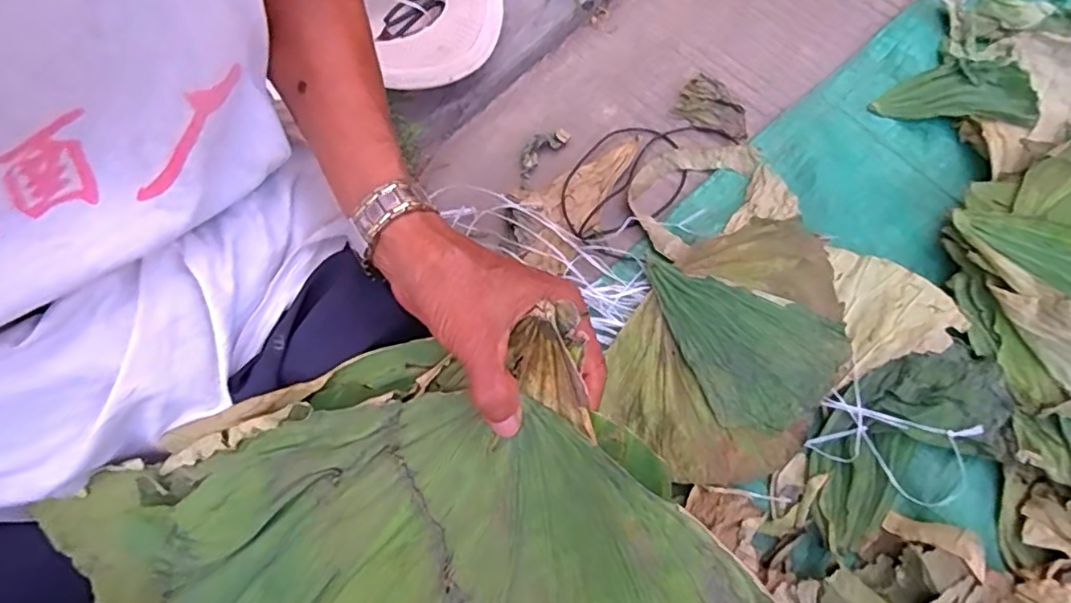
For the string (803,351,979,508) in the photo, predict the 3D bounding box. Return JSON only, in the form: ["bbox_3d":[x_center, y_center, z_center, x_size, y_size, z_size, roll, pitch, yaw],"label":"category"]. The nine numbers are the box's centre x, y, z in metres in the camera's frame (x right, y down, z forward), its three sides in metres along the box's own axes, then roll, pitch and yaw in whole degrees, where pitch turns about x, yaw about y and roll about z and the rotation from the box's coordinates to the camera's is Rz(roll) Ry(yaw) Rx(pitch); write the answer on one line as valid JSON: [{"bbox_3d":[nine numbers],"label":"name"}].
[{"bbox_3d":[0.384,0.147,0.646,0.145,0.044,0.110,36,75,12],"label":"string"}]

